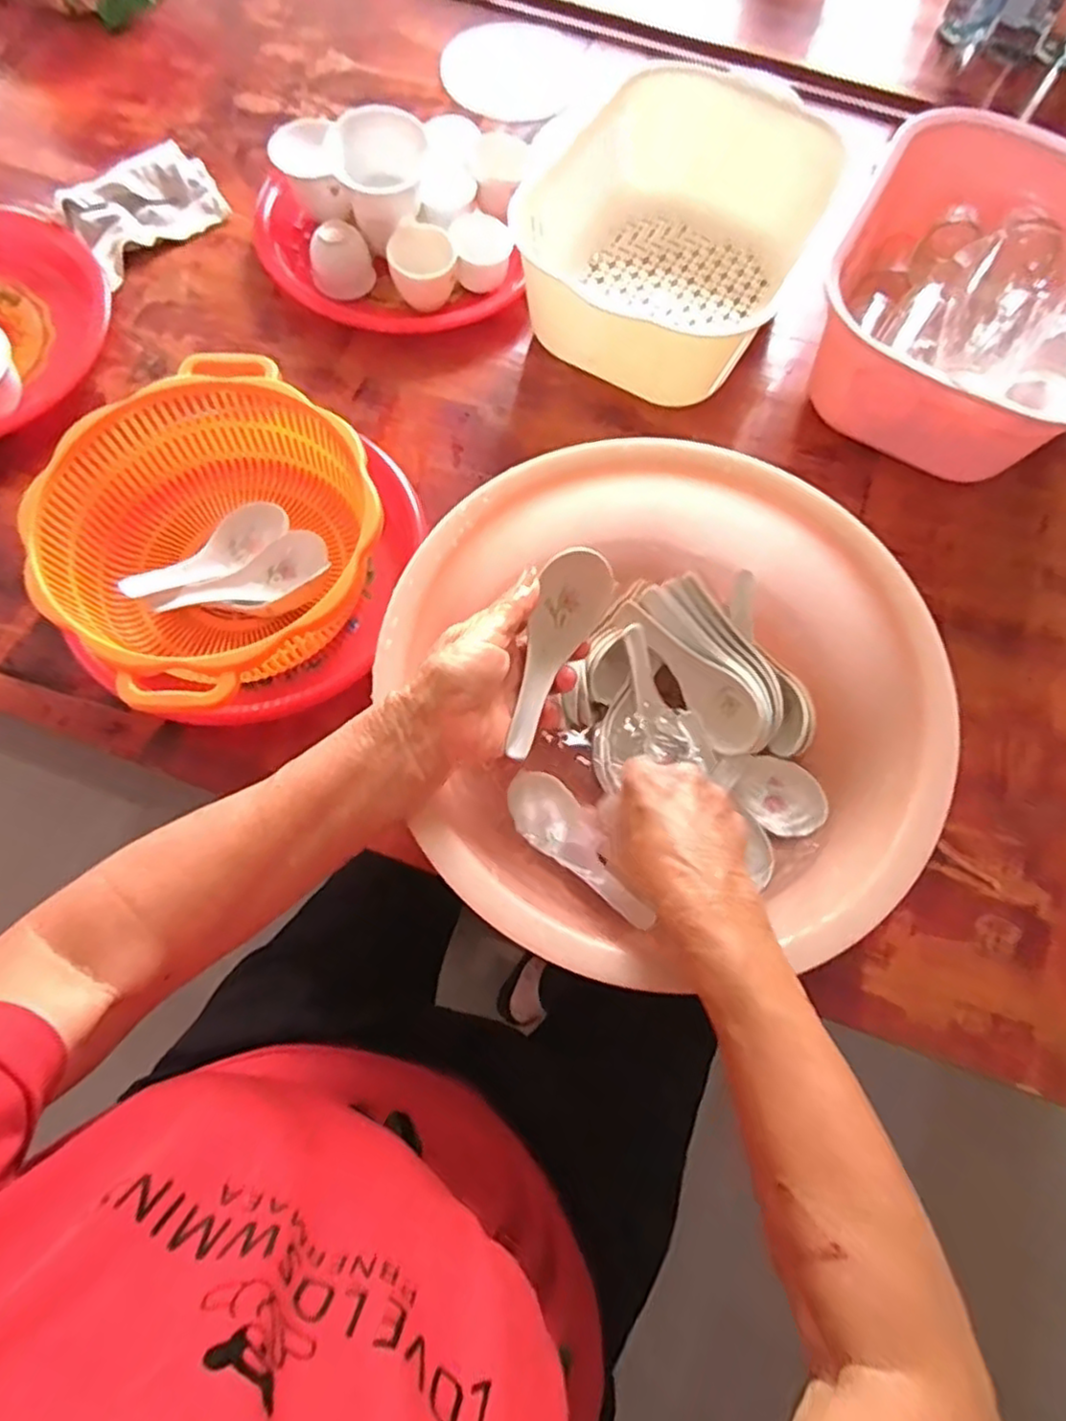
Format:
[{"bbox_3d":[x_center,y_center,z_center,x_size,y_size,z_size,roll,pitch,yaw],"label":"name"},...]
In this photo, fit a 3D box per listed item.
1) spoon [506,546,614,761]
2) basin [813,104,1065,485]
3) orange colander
[{"bbox_3d":[0.010,-0.036,0.414,0.038,0.023,0.118,23,88,6],"label":"spoon"},{"bbox_3d":[0.357,-0.321,0.562,0.212,0.131,0.258,23,71,5],"label":"basin"},{"bbox_3d":[-0.215,-0.116,0.497,0.211,0.087,0.214,-42,77,-15],"label":"orange colander"}]

